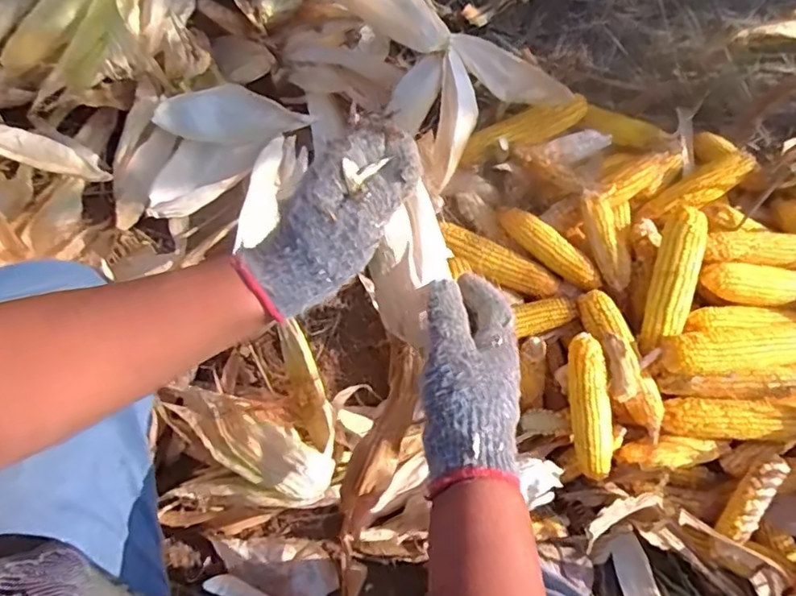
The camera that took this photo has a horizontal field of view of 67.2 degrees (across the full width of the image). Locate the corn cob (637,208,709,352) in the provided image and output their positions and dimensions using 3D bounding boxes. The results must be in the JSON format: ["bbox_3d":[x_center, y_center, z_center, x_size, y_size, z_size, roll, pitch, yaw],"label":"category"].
[{"bbox_3d":[0.374,-0.023,0.810,0.054,0.042,0.200,13,96,2],"label":"corn cob"}]

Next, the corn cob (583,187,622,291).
[{"bbox_3d":[0.293,-0.083,0.849,0.049,0.034,0.145,-5,73,-3],"label":"corn cob"}]

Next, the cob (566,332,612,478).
[{"bbox_3d":[0.252,0.142,0.791,0.046,0.046,0.184,-6,91,-3],"label":"cob"}]

